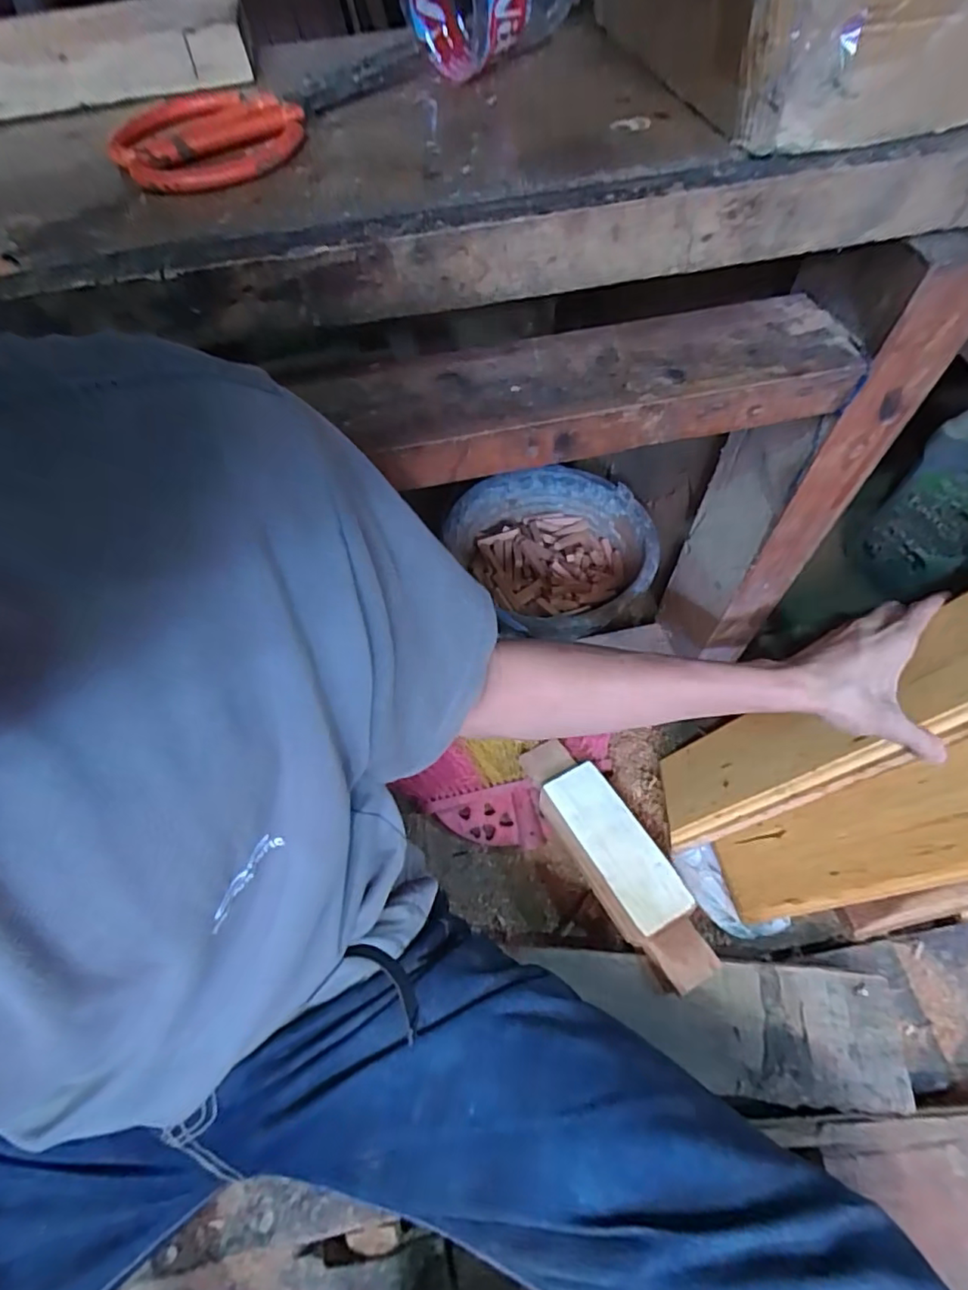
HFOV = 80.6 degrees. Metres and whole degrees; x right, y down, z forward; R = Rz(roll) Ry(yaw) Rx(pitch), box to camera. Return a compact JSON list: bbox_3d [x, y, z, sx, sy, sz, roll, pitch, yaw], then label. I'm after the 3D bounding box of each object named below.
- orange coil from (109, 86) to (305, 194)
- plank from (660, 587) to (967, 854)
[{"bbox_3d":[-0.158,-0.286,0.320,0.095,0.012,0.126,-33,62,-16],"label":"orange coil"},{"bbox_3d":[0.312,0.063,0.487,0.040,0.403,0.104,13,51,-33],"label":"plank"}]

